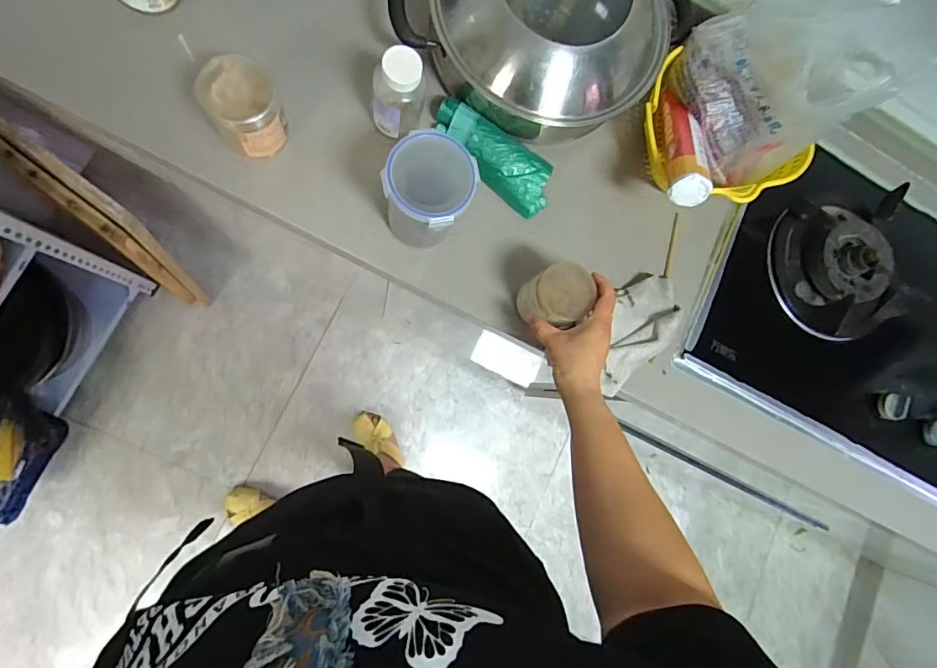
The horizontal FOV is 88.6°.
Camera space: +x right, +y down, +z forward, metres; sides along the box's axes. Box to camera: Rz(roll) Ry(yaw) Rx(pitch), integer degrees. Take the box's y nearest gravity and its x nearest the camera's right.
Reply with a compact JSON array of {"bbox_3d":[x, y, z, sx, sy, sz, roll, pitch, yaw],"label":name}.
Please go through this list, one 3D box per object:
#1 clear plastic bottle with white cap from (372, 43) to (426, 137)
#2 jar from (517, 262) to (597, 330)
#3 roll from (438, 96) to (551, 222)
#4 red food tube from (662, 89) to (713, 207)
[{"bbox_3d":[-0.087,-0.293,0.597,0.061,0.118,0.052,-41,91,-7],"label":"clear plastic bottle with white cap"},{"bbox_3d":[0.111,-0.050,0.619,0.073,0.076,0.075,0,86,-6],"label":"jar"},{"bbox_3d":[0.037,-0.244,0.658,0.183,0.043,0.066,43,83,-2],"label":"roll"},{"bbox_3d":[0.282,-0.247,0.631,0.048,0.040,0.186,9,60,-5],"label":"red food tube"}]

